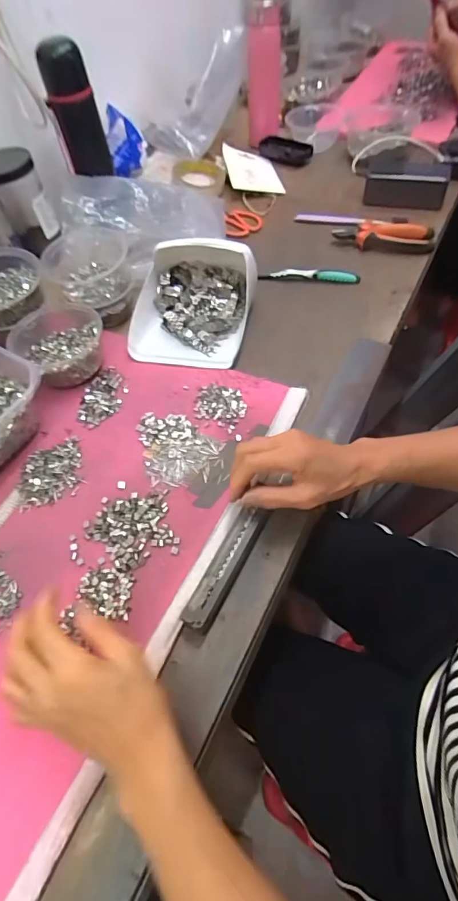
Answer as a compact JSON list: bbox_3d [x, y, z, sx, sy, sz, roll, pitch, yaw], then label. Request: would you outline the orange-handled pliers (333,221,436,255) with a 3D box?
[{"bbox_3d":[0.244,-0.339,0.693,0.151,0.021,0.066,4,56,10],"label":"orange-handled pliers"}]

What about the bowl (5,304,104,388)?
[{"bbox_3d":[-0.219,-0.140,0.572,0.108,0.043,0.132,-41,60,-20],"label":"bowl"}]

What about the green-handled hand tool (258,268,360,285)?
[{"bbox_3d":[0.120,-0.264,0.654,0.146,0.019,0.015,5,56,10],"label":"green-handled hand tool"}]

